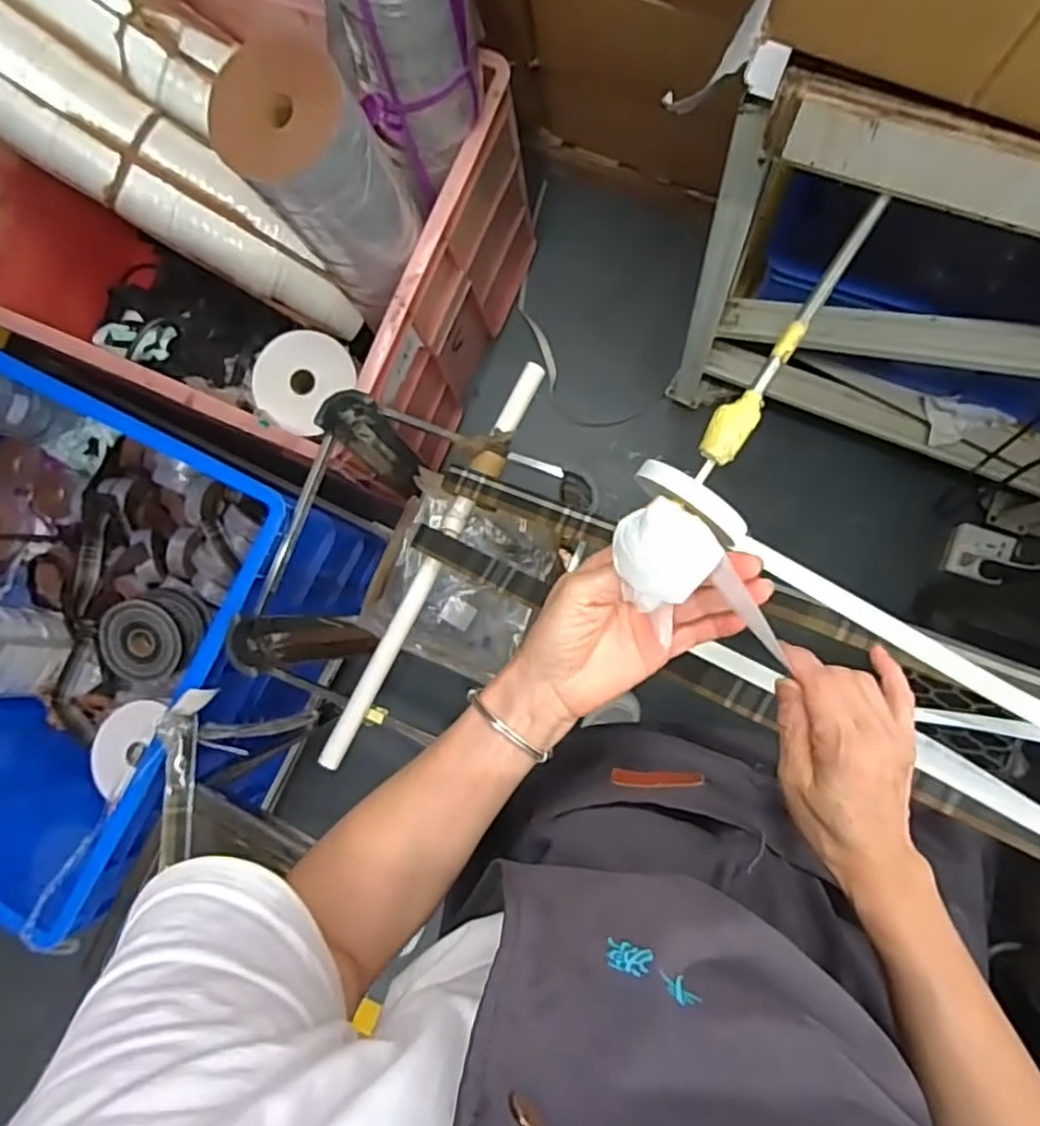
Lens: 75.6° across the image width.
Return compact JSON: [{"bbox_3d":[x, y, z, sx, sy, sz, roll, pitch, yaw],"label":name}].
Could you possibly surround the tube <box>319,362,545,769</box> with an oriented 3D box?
[{"bbox_3d":[-0.106,0.002,0.807,0.025,0.017,0.536,27,89,10],"label":"tube"}]

